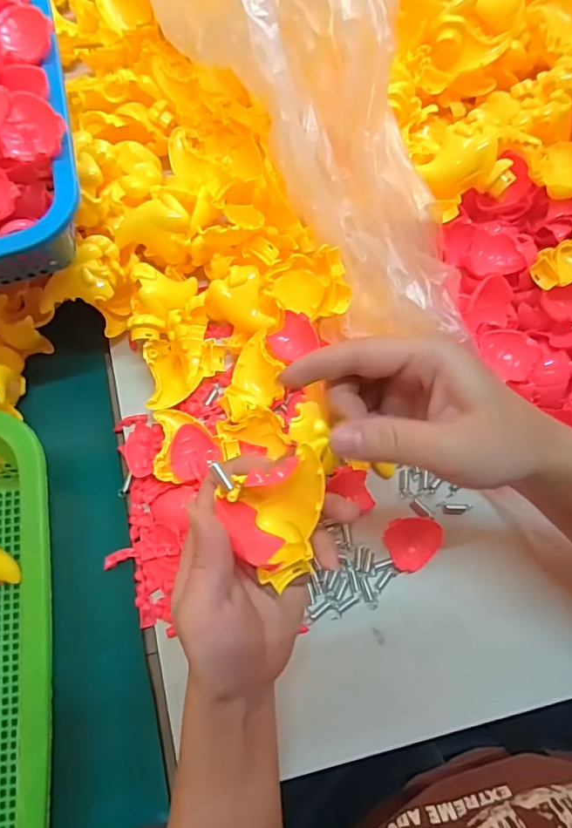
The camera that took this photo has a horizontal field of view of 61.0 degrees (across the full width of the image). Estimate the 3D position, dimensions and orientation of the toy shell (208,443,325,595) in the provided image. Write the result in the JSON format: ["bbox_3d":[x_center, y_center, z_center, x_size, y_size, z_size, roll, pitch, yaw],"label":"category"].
[{"bbox_3d":[-0.005,0.056,0.253,0.052,0.042,0.063,-10,76,-2],"label":"toy shell"}]

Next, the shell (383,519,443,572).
[{"bbox_3d":[0.102,0.101,0.387,0.043,0.010,0.039,-19,76,-4],"label":"shell"}]

